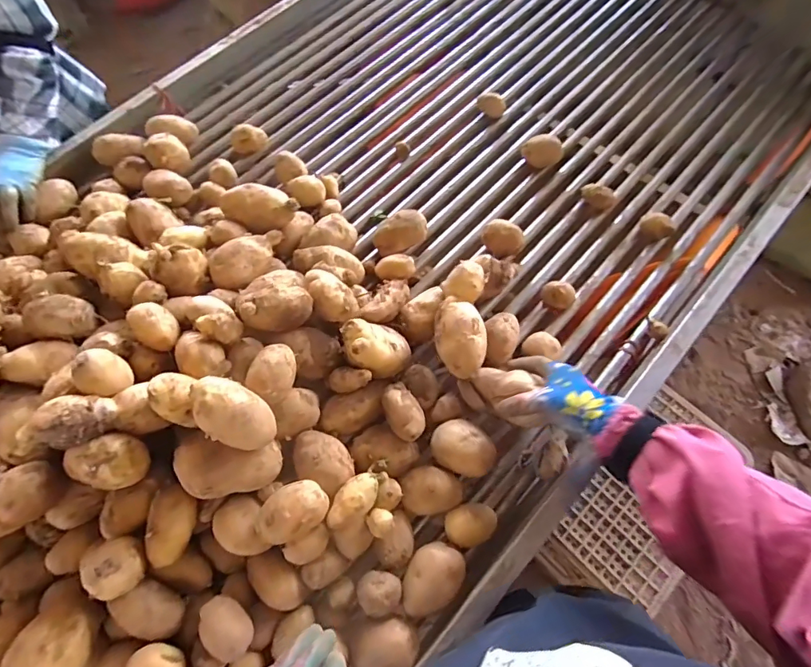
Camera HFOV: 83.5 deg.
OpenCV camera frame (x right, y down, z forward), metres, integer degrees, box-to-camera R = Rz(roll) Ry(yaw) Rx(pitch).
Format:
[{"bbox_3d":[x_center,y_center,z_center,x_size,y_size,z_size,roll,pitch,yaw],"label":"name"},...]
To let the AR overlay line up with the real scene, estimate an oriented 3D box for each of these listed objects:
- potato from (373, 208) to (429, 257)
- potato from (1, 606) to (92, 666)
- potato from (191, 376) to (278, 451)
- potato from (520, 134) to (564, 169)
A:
[{"bbox_3d":[-0.006,-0.164,0.739,0.088,0.052,0.054,-30,67,-14],"label":"potato"},{"bbox_3d":[-0.367,0.336,0.478,0.056,0.070,0.084,5,64,3],"label":"potato"},{"bbox_3d":[-0.184,0.088,0.488,0.051,0.098,0.058,-4,51,50],"label":"potato"},{"bbox_3d":[0.248,-0.329,0.824,0.069,0.038,0.056,24,66,11],"label":"potato"}]

